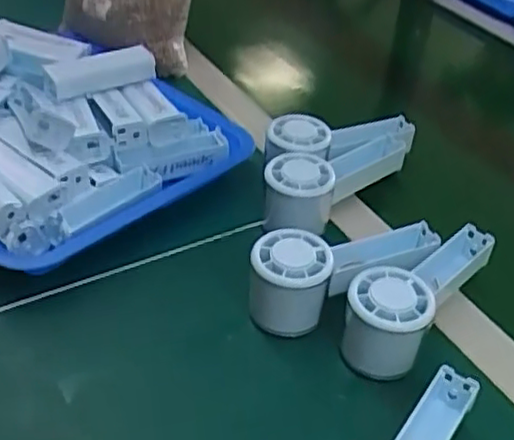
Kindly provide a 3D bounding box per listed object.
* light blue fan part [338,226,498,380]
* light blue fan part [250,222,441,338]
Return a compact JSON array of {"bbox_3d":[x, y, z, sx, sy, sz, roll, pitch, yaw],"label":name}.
[{"bbox_3d":[0.120,0.048,0.503,0.053,0.057,0.147,30,45,26],"label":"light blue fan part"},{"bbox_3d":[0.065,0.037,0.518,0.153,0.064,0.051,-14,43,-23],"label":"light blue fan part"}]

